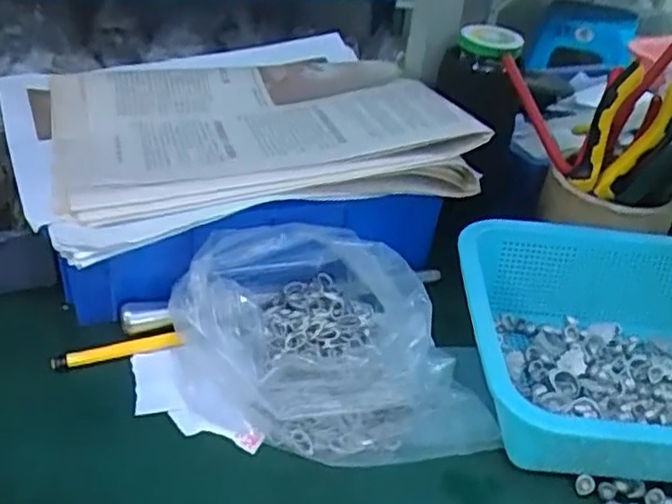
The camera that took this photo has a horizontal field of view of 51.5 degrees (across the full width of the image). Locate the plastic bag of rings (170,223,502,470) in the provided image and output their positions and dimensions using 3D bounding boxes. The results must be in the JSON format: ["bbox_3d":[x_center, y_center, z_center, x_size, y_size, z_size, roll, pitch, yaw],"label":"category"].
[{"bbox_3d":[-0.003,0.055,0.446,0.197,0.081,0.140,0,35,-9],"label":"plastic bag of rings"}]

